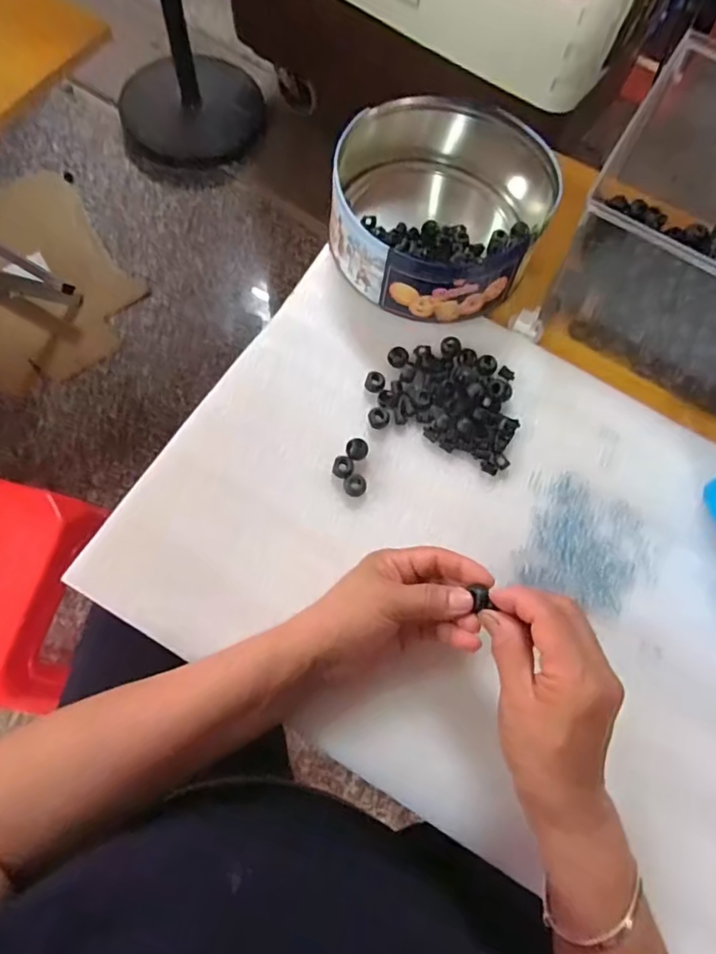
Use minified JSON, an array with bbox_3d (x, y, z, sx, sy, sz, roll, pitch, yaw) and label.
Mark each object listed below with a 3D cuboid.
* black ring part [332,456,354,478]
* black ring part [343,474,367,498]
[{"bbox_3d":[-0.012,-0.007,0.434,0.016,0.010,0.018,16,71,1],"label":"black ring part"},{"bbox_3d":[-0.002,0.008,0.430,0.018,0.014,0.016,-10,73,-8],"label":"black ring part"}]

